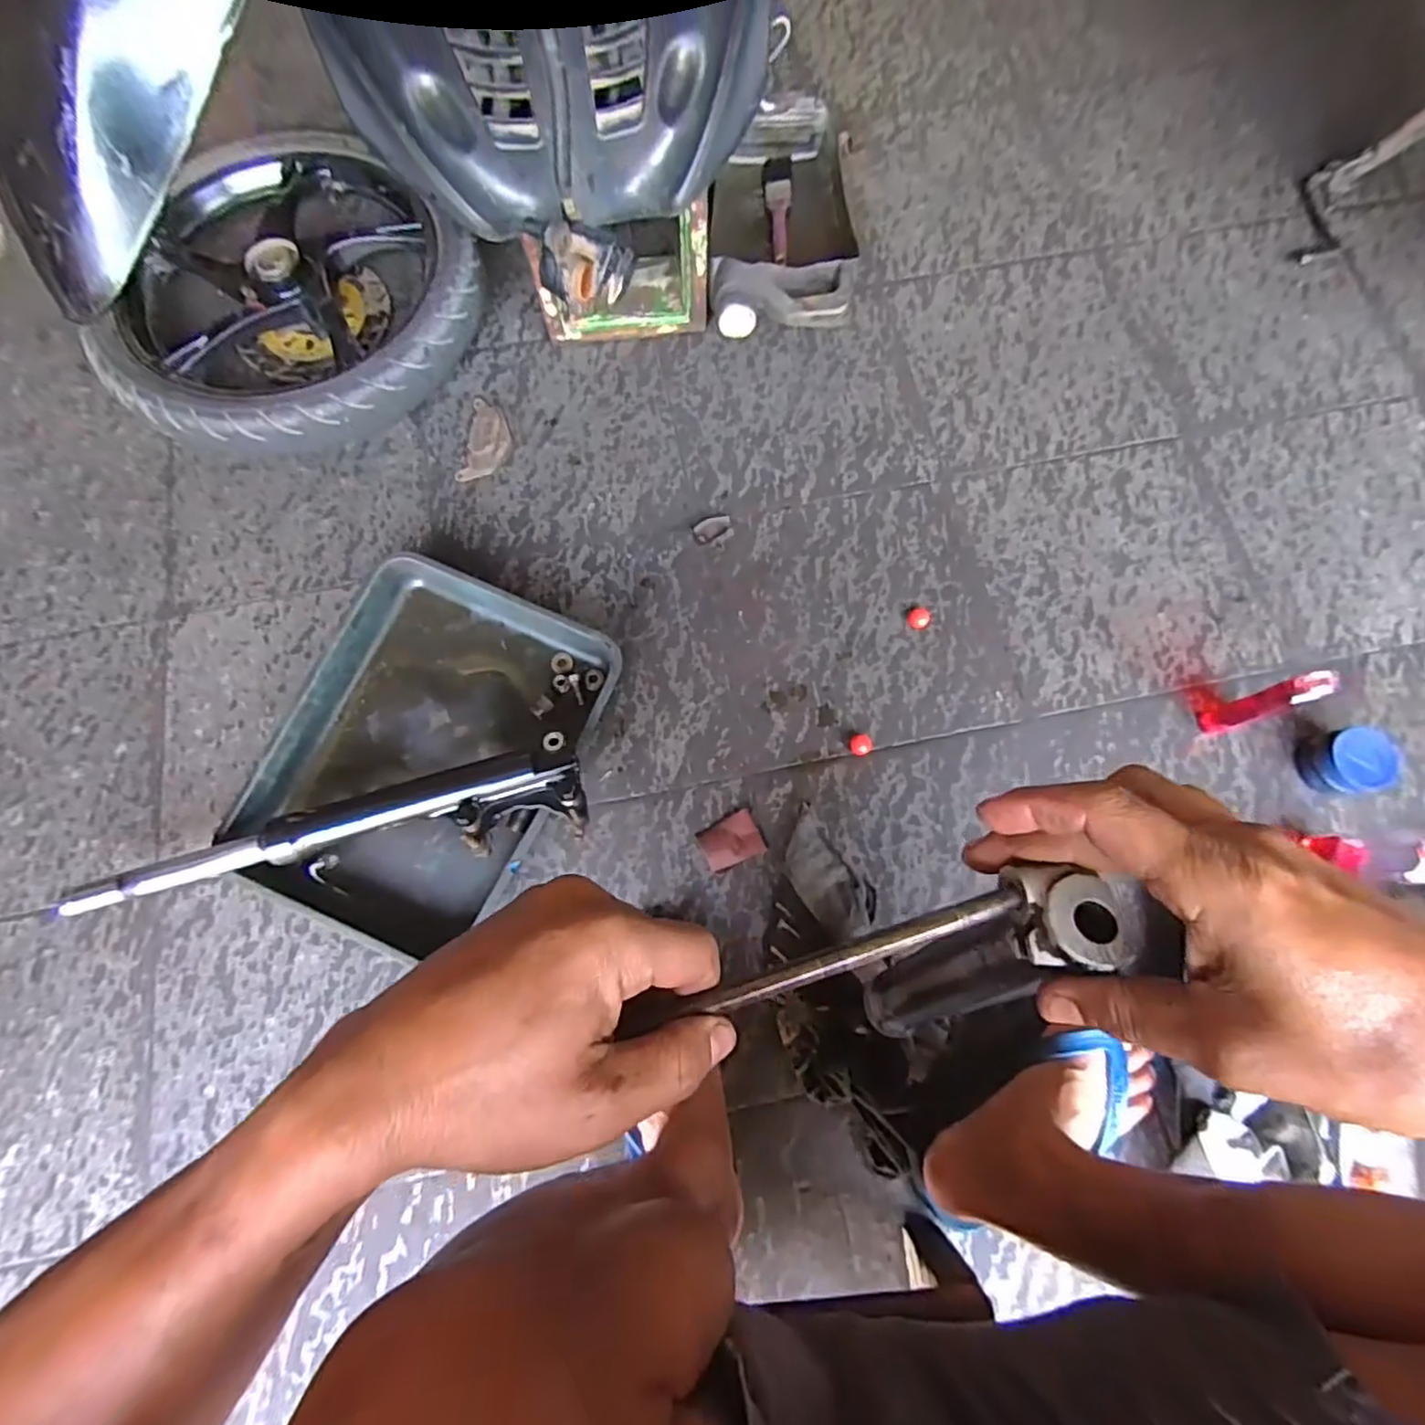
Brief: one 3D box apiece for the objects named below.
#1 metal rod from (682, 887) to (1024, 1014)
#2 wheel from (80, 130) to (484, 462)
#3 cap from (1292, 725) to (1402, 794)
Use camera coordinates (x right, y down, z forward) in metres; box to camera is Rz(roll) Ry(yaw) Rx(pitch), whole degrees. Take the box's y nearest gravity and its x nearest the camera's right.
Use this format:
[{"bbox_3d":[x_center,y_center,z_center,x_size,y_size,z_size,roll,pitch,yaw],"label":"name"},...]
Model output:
[{"bbox_3d":[0.055,0.092,0.251,0.133,0.007,0.008,-17,75,-5],"label":"metal rod"},{"bbox_3d":[-0.490,-0.473,0.784,0.389,0.098,0.398,0,74,0],"label":"wheel"},{"bbox_3d":[0.628,0.046,0.650,0.065,0.049,0.066,-9,75,-2],"label":"cap"}]

